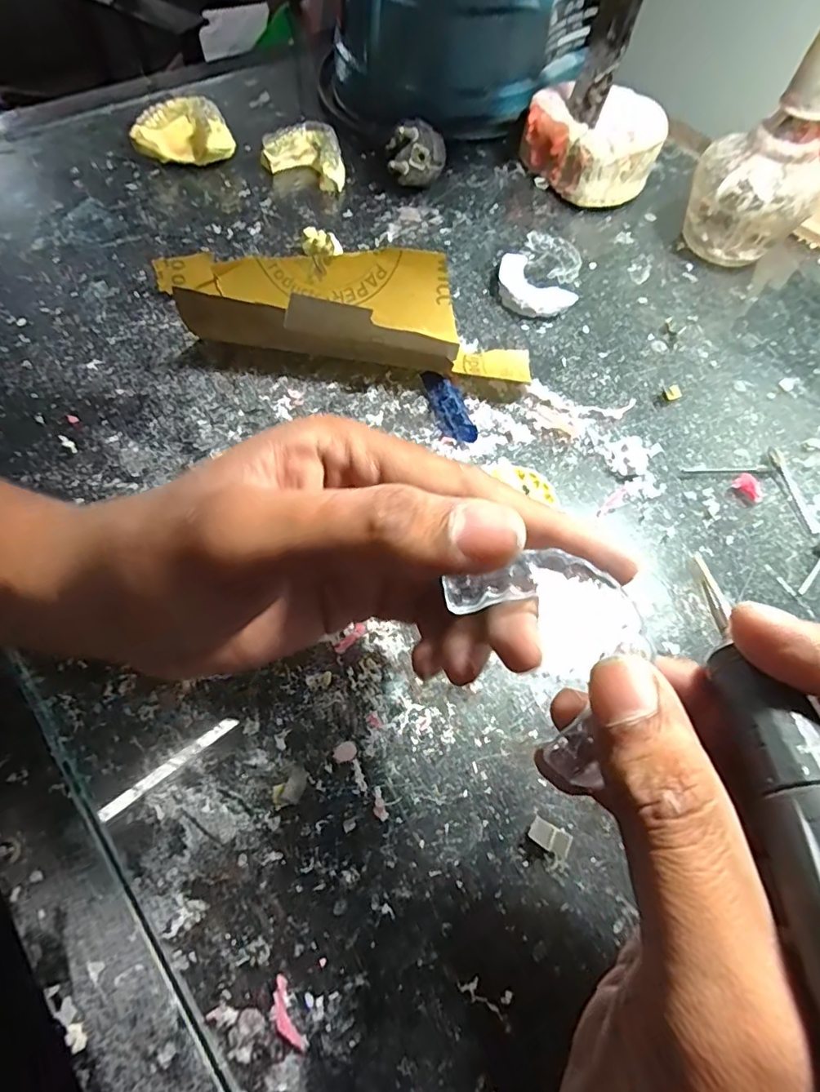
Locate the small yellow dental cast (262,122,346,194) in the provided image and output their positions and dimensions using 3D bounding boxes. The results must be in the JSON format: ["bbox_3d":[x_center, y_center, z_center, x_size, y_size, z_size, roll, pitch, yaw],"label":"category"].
[{"bbox_3d":[-0.070,-0.277,0.370,0.058,0.023,0.037,26,65,10],"label":"small yellow dental cast"}]

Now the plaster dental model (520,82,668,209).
[{"bbox_3d":[0.127,-0.285,0.374,0.092,0.044,0.073,15,63,4],"label":"plaster dental model"}]

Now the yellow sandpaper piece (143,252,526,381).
[{"bbox_3d":[-0.040,-0.129,0.285,0.214,0.040,0.076,5,63,-1],"label":"yellow sandpaper piece"}]

